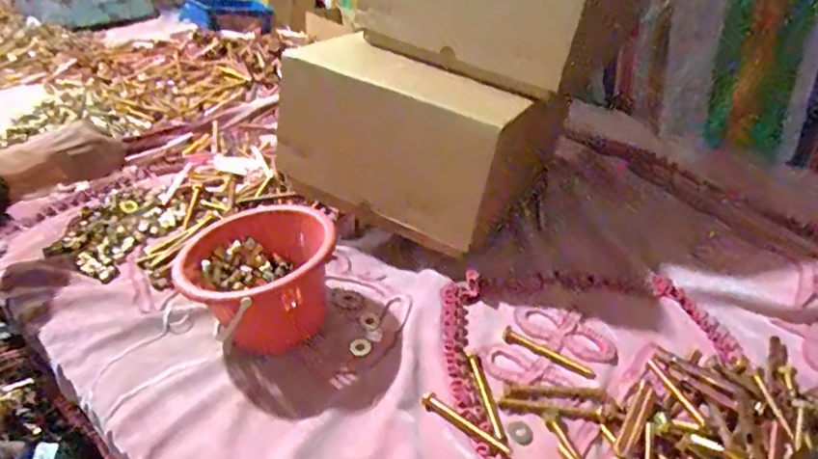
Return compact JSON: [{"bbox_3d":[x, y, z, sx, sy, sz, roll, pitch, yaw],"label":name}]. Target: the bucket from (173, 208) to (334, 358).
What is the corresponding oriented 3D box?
[{"bbox_3d":[-0.172,0.057,0.665,0.152,0.115,0.158,-3,38,2],"label":"bucket"}]

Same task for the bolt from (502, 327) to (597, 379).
[{"bbox_3d":[0.154,0.136,0.636,0.106,0.008,0.015,21,45,29],"label":"bolt"}]

